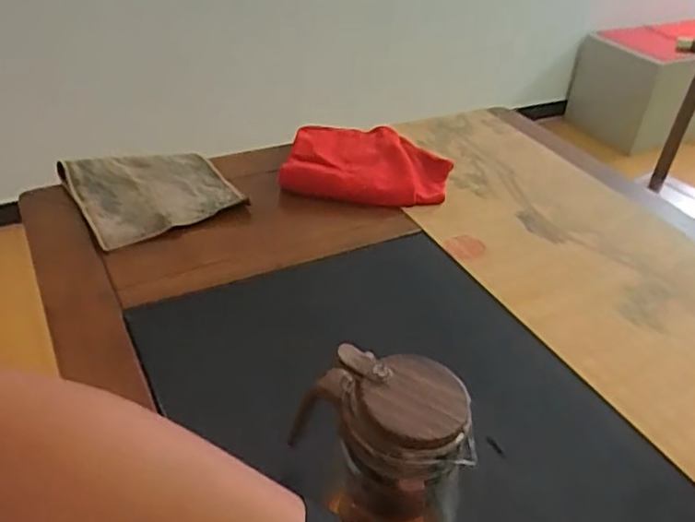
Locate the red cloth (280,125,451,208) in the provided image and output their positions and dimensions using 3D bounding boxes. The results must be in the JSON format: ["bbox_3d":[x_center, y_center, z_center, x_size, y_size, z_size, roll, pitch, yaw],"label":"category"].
[{"bbox_3d":[0.029,-0.149,0.890,0.213,0.033,0.201,4,36,1],"label":"red cloth"}]

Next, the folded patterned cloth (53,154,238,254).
[{"bbox_3d":[-0.245,-0.091,0.791,0.174,0.029,0.174,-21,43,-29],"label":"folded patterned cloth"}]

